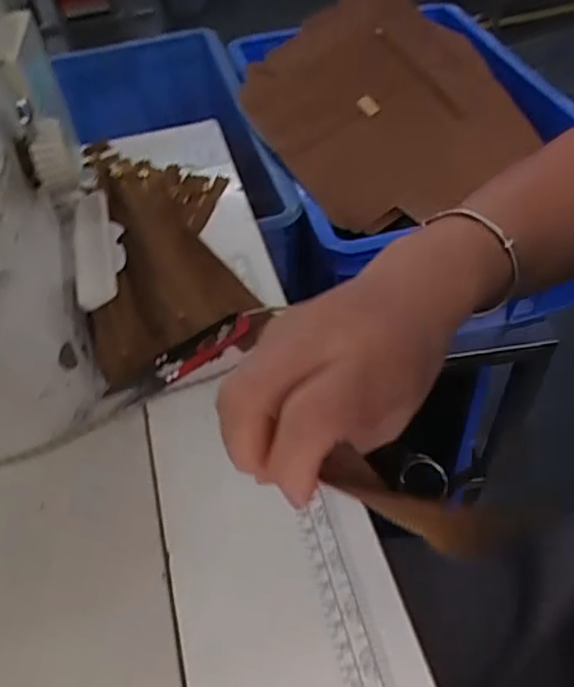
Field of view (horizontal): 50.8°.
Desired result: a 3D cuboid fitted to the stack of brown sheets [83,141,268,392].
[{"bbox_3d":[-0.095,-0.080,0.477,0.120,0.039,0.240,-13,49,-7],"label":"stack of brown sheets"}]

